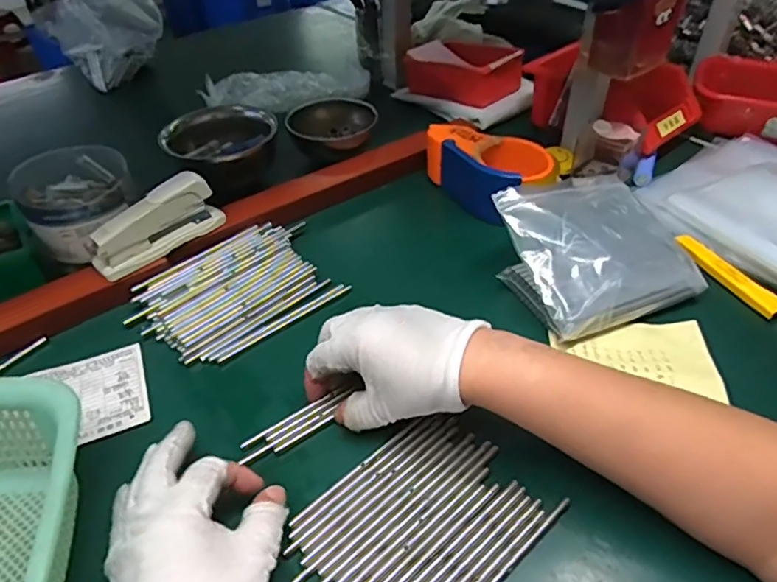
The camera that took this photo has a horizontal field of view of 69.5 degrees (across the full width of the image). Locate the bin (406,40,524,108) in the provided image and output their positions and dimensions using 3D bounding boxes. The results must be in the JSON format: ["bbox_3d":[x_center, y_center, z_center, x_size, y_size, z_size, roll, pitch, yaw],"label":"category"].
[{"bbox_3d":[0.100,-0.313,0.791,0.154,0.056,0.099,31,50,31],"label":"bin"}]

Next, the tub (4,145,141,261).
[{"bbox_3d":[-0.286,-0.078,0.535,0.102,0.084,0.104,25,48,26],"label":"tub"}]

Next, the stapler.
[{"bbox_3d":[-0.213,-0.059,0.518,0.030,0.059,0.120,33,51,32],"label":"stapler"}]

